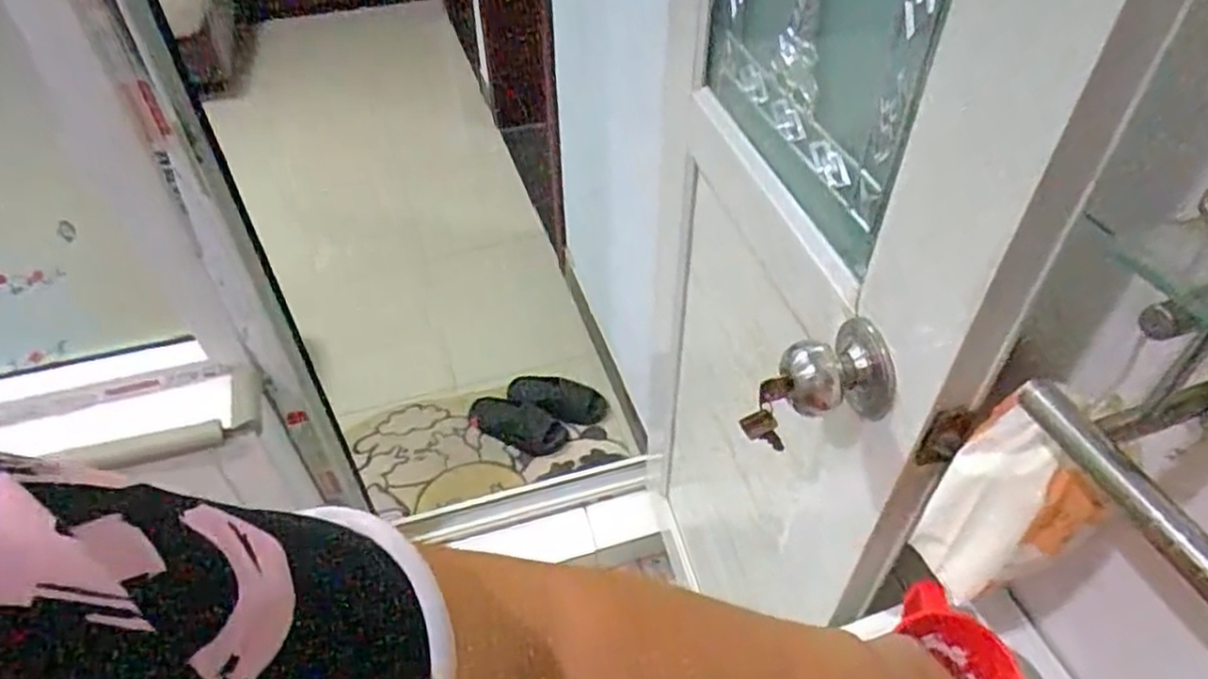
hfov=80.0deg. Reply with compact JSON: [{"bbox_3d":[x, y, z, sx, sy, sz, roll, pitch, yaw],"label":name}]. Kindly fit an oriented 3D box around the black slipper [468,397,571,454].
[{"bbox_3d":[-0.207,0.210,1.766,0.255,0.063,0.109,15,48,16],"label":"black slipper"}]

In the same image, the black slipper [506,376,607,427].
[{"bbox_3d":[-0.112,0.148,1.779,0.253,0.051,0.088,10,46,12],"label":"black slipper"}]

